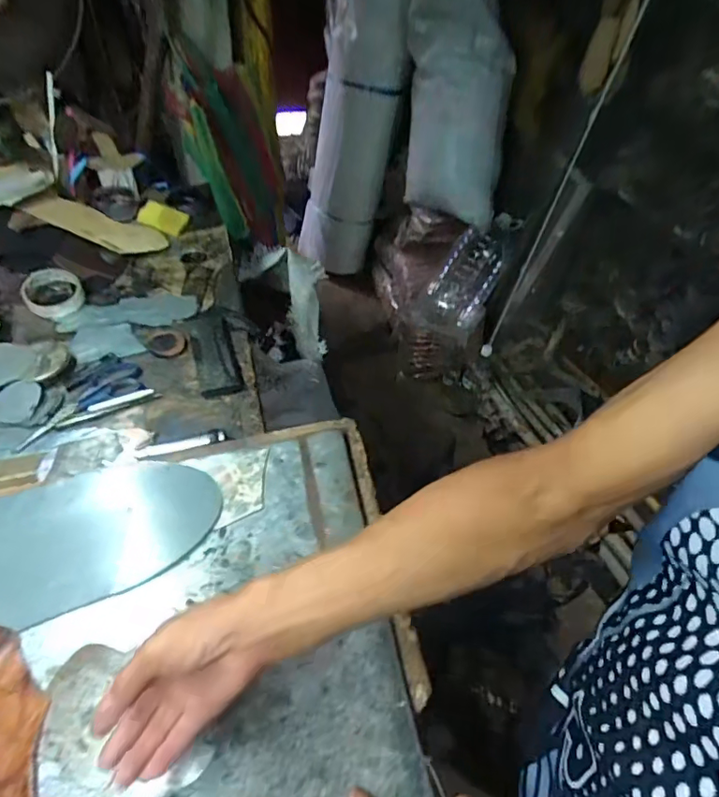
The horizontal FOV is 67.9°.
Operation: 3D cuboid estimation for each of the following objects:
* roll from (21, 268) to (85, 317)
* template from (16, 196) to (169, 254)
[{"bbox_3d":[-0.491,-0.170,0.854,0.085,0.033,0.094,-27,55,-23],"label":"roll"},{"bbox_3d":[-0.471,-0.313,0.958,0.239,0.019,0.101,18,42,-5],"label":"template"}]

